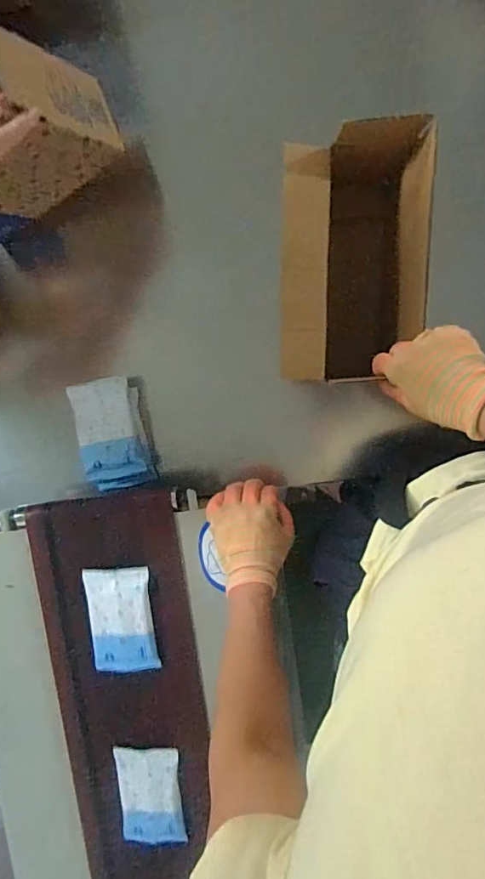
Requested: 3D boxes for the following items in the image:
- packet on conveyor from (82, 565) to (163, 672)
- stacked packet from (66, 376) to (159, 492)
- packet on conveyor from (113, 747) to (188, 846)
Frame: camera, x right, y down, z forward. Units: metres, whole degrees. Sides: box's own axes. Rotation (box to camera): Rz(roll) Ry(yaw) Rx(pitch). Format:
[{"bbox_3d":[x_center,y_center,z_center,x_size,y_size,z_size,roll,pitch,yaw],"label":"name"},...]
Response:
[{"bbox_3d":[-0.159,0.236,0.679,0.084,0.013,0.134,-7,94,9],"label":"packet on conveyor"},{"bbox_3d":[-0.184,-0.005,0.727,0.089,0.041,0.156,-10,93,9],"label":"stacked packet"},{"bbox_3d":[-0.124,0.483,0.702,0.088,0.016,0.129,-8,94,9],"label":"packet on conveyor"}]

